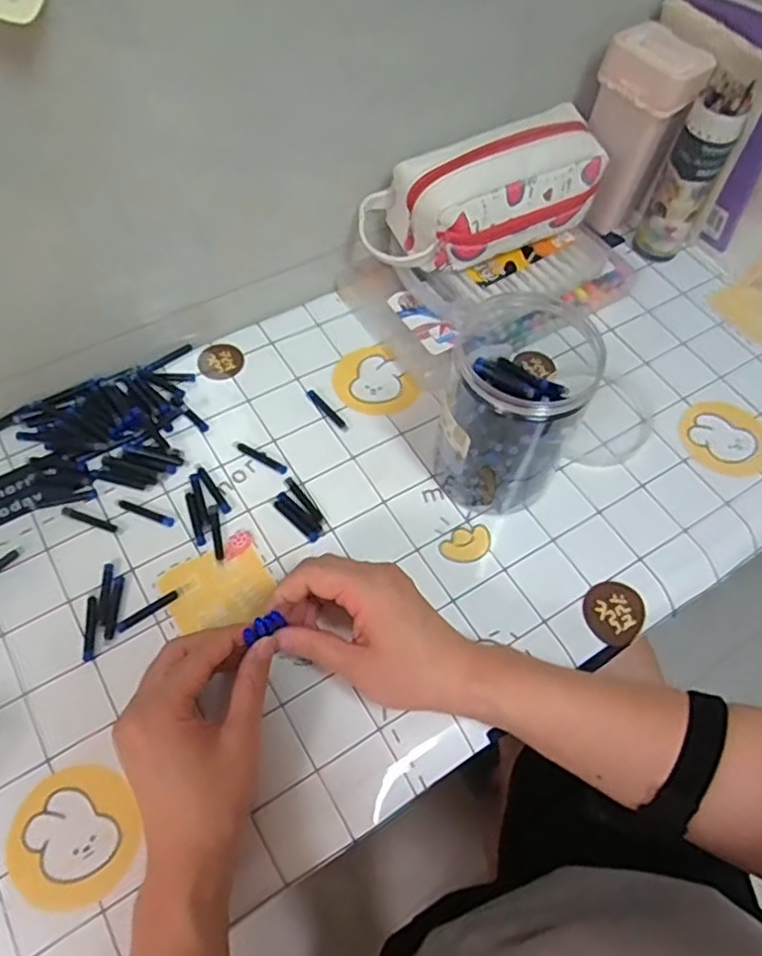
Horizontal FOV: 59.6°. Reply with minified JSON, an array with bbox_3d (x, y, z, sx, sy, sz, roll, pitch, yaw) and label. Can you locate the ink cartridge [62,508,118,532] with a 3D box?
[{"bbox_3d":[-0.226,0.032,0.516,0.048,0.004,0.007,20,61,8],"label":"ink cartridge"}]

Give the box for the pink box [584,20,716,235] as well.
[{"bbox_3d":[0.245,-0.327,0.647,0.071,0.170,0.080,-30,66,-19],"label":"pink box"}]

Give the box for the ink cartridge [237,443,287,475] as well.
[{"bbox_3d":[-0.098,-0.017,0.551,0.046,0.005,0.009,28,62,12],"label":"ink cartridge"}]

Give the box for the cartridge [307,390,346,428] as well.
[{"bbox_3d":[-0.048,-0.061,0.581,0.008,0.004,0.049,-35,68,-21],"label":"cartridge"}]

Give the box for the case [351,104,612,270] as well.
[{"bbox_3d":[0.090,-0.248,0.586,0.208,0.088,0.093,-21,63,-15],"label":"case"}]

